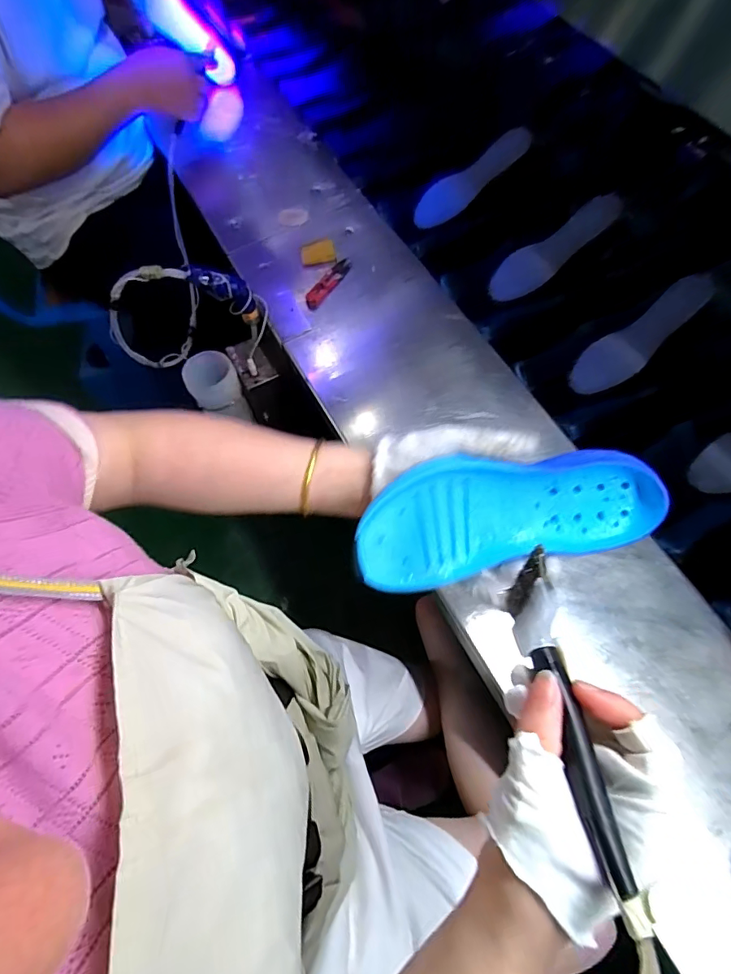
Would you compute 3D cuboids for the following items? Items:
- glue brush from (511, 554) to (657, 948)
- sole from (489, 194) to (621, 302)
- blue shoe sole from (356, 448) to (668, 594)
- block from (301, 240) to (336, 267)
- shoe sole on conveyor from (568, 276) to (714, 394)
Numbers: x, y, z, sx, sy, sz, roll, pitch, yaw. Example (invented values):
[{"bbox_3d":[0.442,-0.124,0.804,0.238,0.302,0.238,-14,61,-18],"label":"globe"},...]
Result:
[{"bbox_3d":[0.098,0.108,0.235,0.018,0.028,0.159,-4,50,-3],"label":"glue brush"},{"bbox_3d":[0.277,-0.353,0.717,0.202,0.018,0.062,-34,68,18],"label":"sole"},{"bbox_3d":[0.106,0.018,0.355,0.225,0.023,0.084,-12,100,-7],"label":"blue shoe sole"},{"bbox_3d":[-0.070,-0.345,0.712,0.050,0.008,0.042,-9,67,-5],"label":"block"},{"bbox_3d":[0.367,-0.200,0.647,0.200,0.015,0.067,-40,70,15],"label":"shoe sole on conveyor"}]

